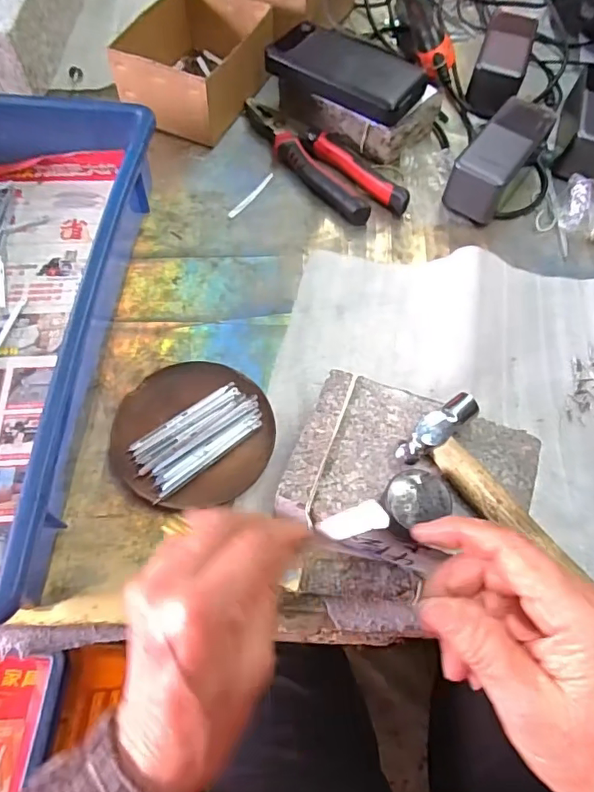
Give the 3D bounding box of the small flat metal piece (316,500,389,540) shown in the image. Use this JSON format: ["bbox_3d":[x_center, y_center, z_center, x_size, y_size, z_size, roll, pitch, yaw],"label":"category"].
[{"bbox_3d":[0.025,0.059,0.246,0.005,0.042,0.013,21,55,-36],"label":"small flat metal piece"}]

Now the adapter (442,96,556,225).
[{"bbox_3d":[0.200,-0.235,0.525,0.052,0.054,0.129,33,66,13],"label":"adapter"}]

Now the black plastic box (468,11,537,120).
[{"bbox_3d":[0.236,-0.384,0.606,0.053,0.048,0.131,19,63,6],"label":"black plastic box"}]

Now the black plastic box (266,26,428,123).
[{"bbox_3d":[0.051,-0.333,0.538,0.153,0.025,0.077,33,66,13],"label":"black plastic box"}]

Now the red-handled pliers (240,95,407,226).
[{"bbox_3d":[0.024,-0.247,0.539,0.068,0.021,0.211,-36,70,-19],"label":"red-handled pliers"}]

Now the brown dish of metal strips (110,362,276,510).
[{"bbox_3d":[-0.076,0.029,0.395,0.113,0.016,0.112,1,63,-3],"label":"brown dish of metal strips"}]

